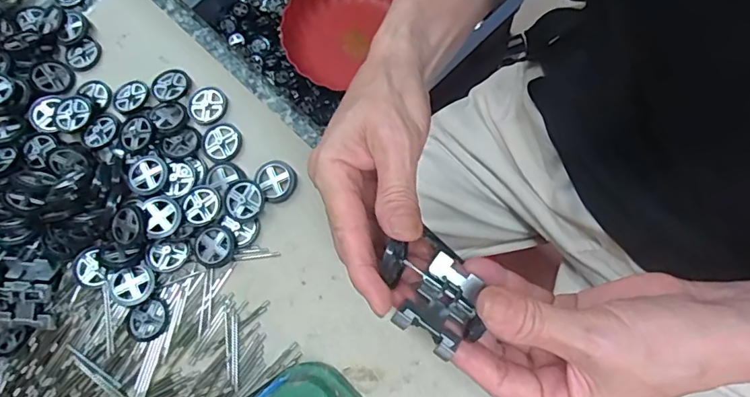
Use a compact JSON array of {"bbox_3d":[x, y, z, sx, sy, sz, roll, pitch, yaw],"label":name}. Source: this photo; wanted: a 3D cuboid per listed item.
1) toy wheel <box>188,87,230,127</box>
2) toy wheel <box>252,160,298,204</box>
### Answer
[{"bbox_3d":[-0.117,-0.066,0.354,0.028,0.004,0.028,-2,73,6],"label":"toy wheel"},{"bbox_3d":[-0.065,-0.012,0.331,0.025,0.004,0.028,-31,72,-3],"label":"toy wheel"}]

